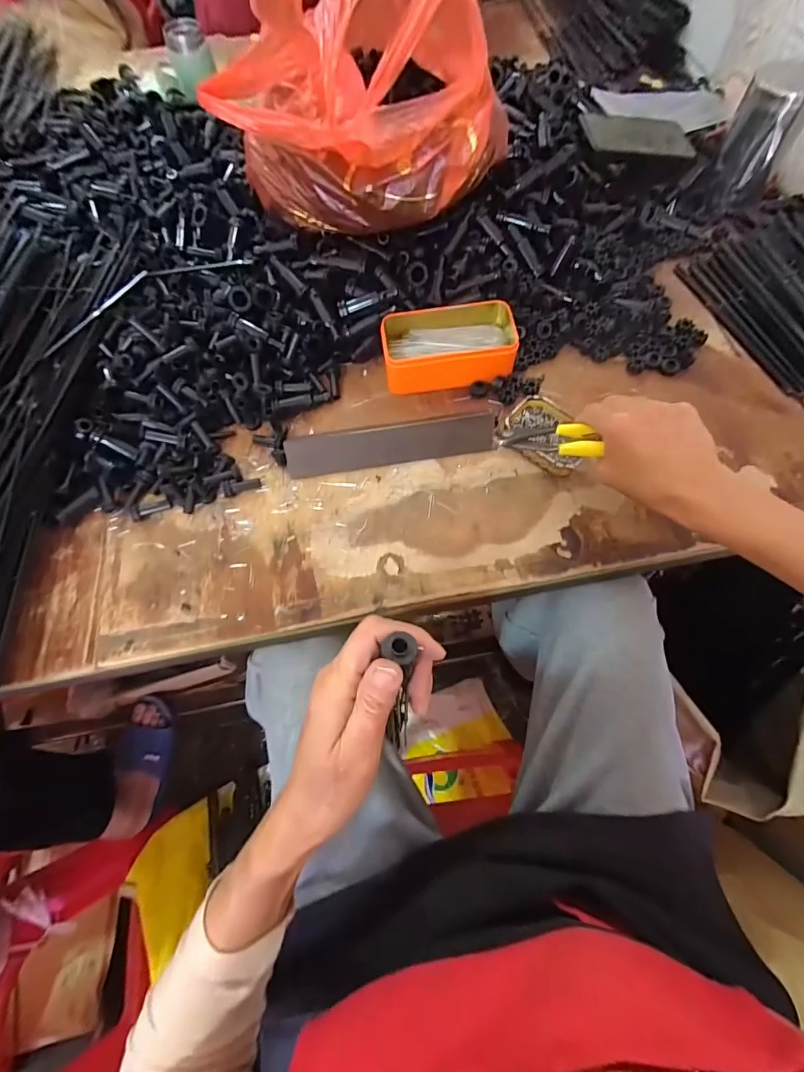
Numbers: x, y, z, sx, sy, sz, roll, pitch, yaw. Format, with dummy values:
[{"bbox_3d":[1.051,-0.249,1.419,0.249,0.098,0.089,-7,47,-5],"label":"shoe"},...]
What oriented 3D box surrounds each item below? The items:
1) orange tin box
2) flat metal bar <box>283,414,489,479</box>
[{"bbox_3d":[0.054,-0.214,0.490,0.145,0.040,0.084,-4,67,0],"label":"orange tin box"},{"bbox_3d":[-0.012,-0.097,0.456,0.215,0.006,0.041,-8,105,0],"label":"flat metal bar"}]

